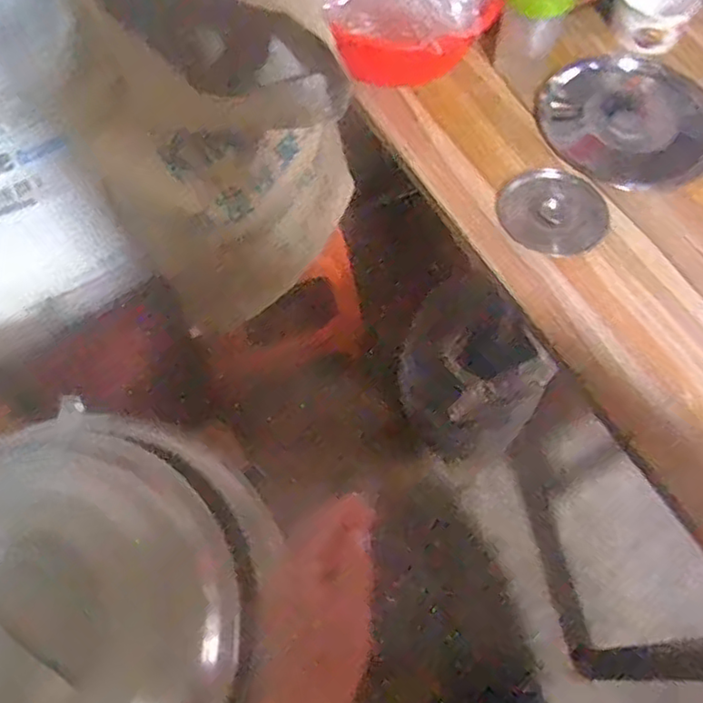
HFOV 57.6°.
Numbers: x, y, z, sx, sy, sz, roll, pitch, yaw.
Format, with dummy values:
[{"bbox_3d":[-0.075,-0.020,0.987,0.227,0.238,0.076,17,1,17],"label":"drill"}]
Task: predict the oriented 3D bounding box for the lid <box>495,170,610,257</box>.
[{"bbox_3d":[0.258,-0.177,0.801,0.129,0.015,0.123,0,64,-1],"label":"lid"}]

